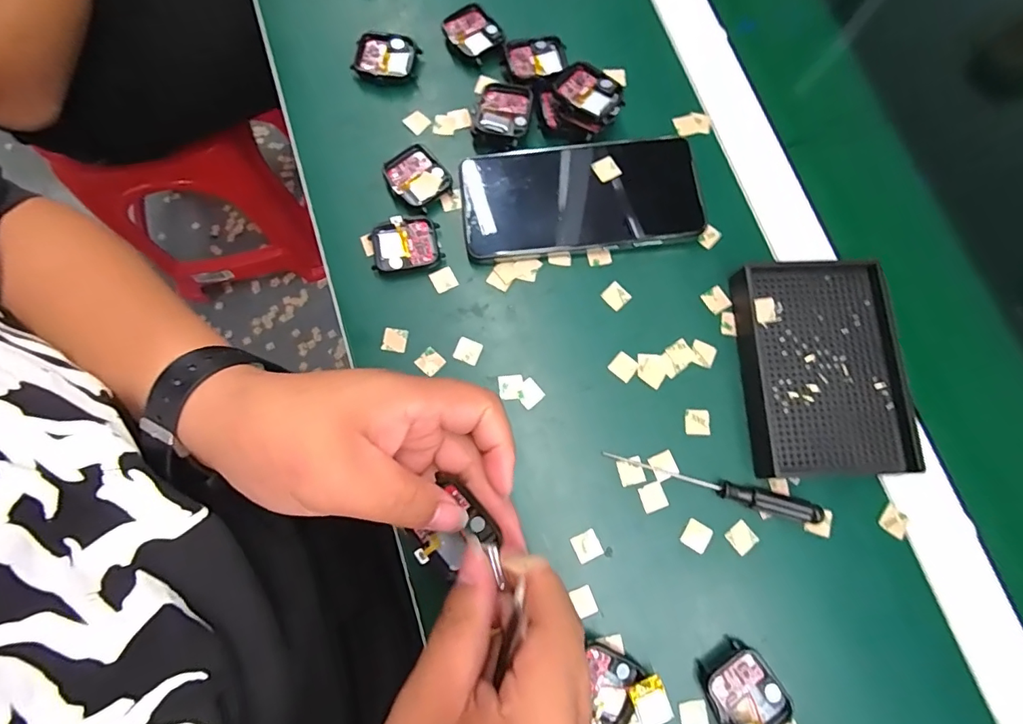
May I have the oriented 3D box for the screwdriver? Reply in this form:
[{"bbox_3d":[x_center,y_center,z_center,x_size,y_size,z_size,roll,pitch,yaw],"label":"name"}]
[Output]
[{"bbox_3d":[0.123,0.077,0.301,0.131,0.013,0.013,14,78,1],"label":"screwdriver"}]

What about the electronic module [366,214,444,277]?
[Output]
[{"bbox_3d":[-0.072,-0.079,0.334,0.046,0.010,0.036,-10,79,-4],"label":"electronic module"}]

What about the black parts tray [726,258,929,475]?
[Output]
[{"bbox_3d":[0.197,0.004,0.314,0.090,0.024,0.133,-2,78,-2],"label":"black parts tray"}]

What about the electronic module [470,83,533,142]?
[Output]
[{"bbox_3d":[-0.007,-0.175,0.349,0.040,0.018,0.042,14,78,1],"label":"electronic module"}]

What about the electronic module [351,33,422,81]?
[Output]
[{"bbox_3d":[-0.094,-0.228,0.370,0.046,0.013,0.035,10,78,1],"label":"electronic module"}]

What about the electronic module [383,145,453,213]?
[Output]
[{"bbox_3d":[-0.066,-0.128,0.346,0.037,0.010,0.045,-39,82,-9],"label":"electronic module"}]

